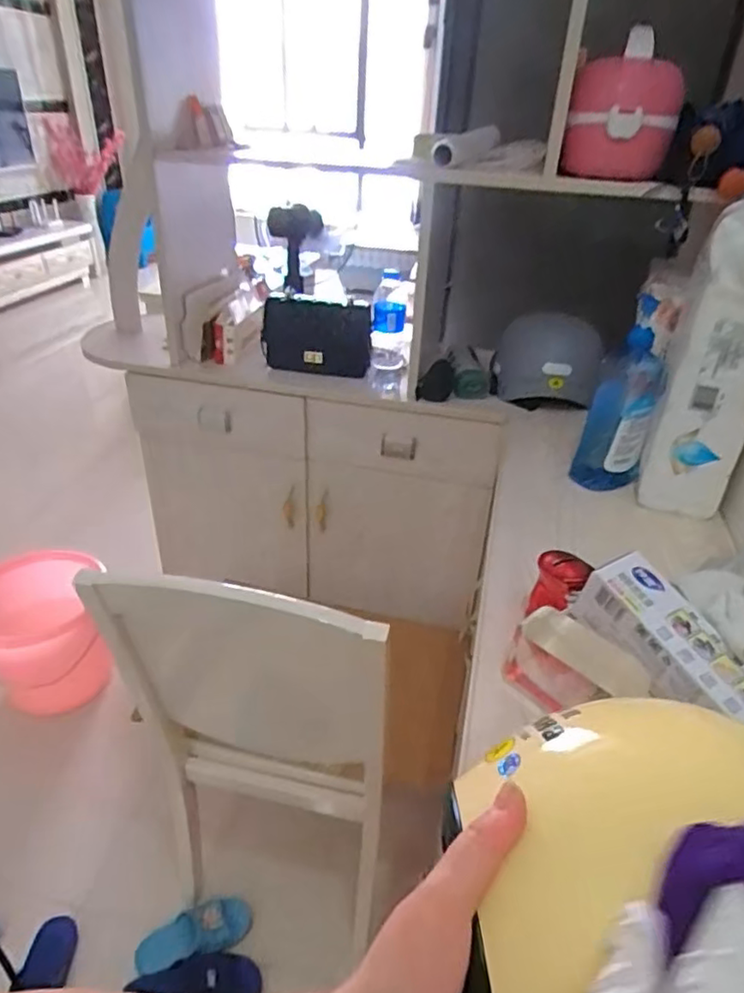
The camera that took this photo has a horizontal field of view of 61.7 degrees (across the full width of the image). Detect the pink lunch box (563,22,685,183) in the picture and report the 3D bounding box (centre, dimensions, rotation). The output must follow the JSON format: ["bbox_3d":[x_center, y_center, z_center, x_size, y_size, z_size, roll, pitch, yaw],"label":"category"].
[{"bbox_3d":[0.380,-0.581,0.940,0.146,0.181,0.120,19,36,23],"label":"pink lunch box"}]

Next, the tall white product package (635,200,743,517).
[{"bbox_3d":[0.460,-0.164,0.815,0.140,0.392,0.083,16,35,19],"label":"tall white product package"}]

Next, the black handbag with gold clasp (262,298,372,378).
[{"bbox_3d":[-0.116,-0.325,1.284,0.233,0.146,0.034,10,34,11],"label":"black handbag with gold clasp"}]

